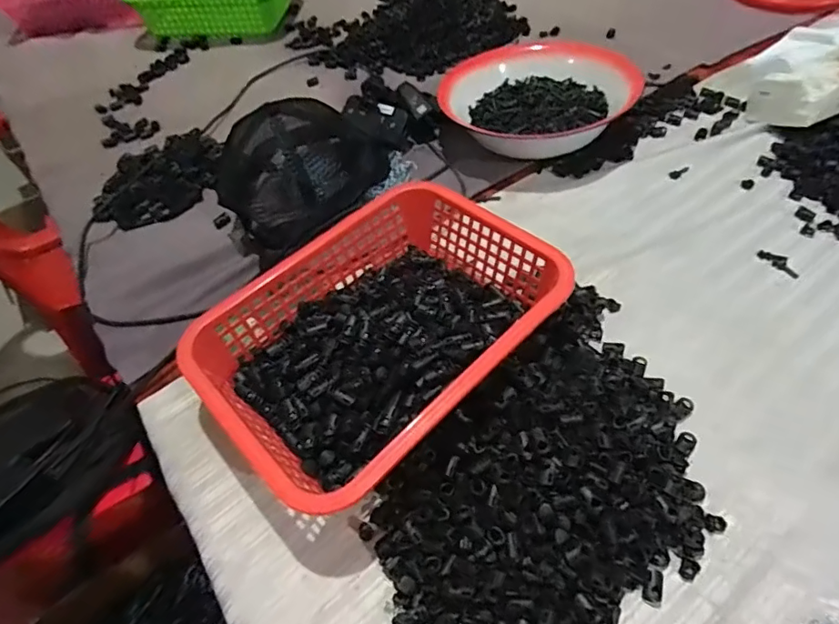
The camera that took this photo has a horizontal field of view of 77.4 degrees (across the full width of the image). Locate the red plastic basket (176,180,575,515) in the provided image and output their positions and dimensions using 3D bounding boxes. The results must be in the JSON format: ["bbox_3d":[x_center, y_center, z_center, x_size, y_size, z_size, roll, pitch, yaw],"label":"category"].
[{"bbox_3d":[-0.031,0.022,0.474,0.290,0.087,0.213,-40,59,-23],"label":"red plastic basket"}]

